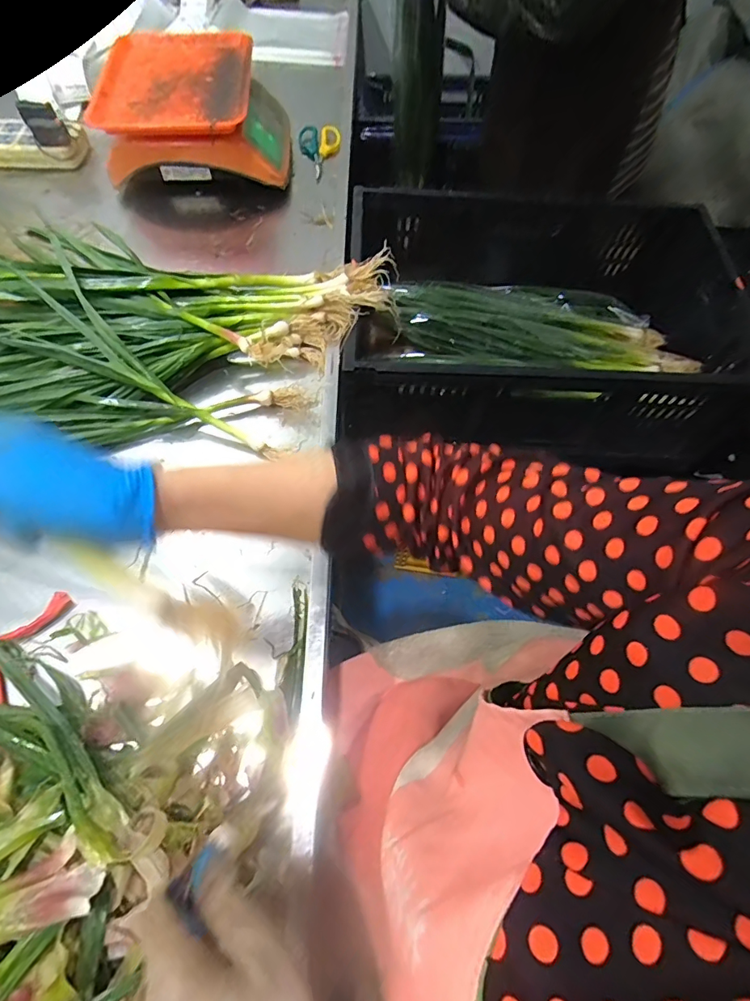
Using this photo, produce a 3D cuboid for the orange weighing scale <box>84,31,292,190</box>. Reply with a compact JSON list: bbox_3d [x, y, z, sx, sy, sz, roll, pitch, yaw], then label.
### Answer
[{"bbox_3d":[-0.294,-0.655,0.786,0.285,0.103,0.290,-2,64,-4],"label":"orange weighing scale"}]

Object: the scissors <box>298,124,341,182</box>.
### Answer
[{"bbox_3d":[-0.098,-0.635,0.842,0.074,0.016,0.154,-6,64,-5],"label":"scissors"}]

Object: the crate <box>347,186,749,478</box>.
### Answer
[{"bbox_3d":[0.313,-0.312,0.802,0.707,0.223,0.456,0,64,-2],"label":"crate"}]

